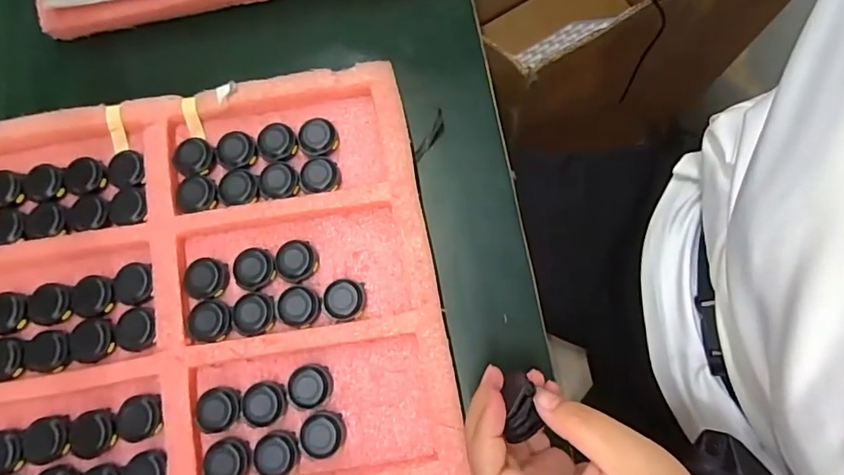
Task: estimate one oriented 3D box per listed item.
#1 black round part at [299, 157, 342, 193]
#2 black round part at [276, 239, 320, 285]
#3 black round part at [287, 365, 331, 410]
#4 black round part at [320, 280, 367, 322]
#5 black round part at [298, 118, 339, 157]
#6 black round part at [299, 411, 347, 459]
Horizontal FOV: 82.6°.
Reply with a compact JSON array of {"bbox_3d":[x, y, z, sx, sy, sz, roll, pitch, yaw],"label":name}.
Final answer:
[{"bbox_3d":[-0.077,-0.046,0.363,0.031,0.011,0.027,-6,78,4],"label":"black round part"},{"bbox_3d":[-0.092,0.016,0.350,0.030,0.013,0.030,-1,78,5],"label":"black round part"},{"bbox_3d":[-0.077,0.102,0.330,0.029,0.011,0.028,-1,78,5],"label":"black round part"},{"bbox_3d":[-0.056,0.045,0.342,0.029,0.013,0.028,-1,78,5],"label":"black round part"},{"bbox_3d":[-0.080,-0.076,0.371,0.029,0.012,0.029,-1,78,5],"label":"black round part"},{"bbox_3d":[-0.067,0.132,0.322,0.029,0.012,0.028,-1,78,5],"label":"black round part"}]

